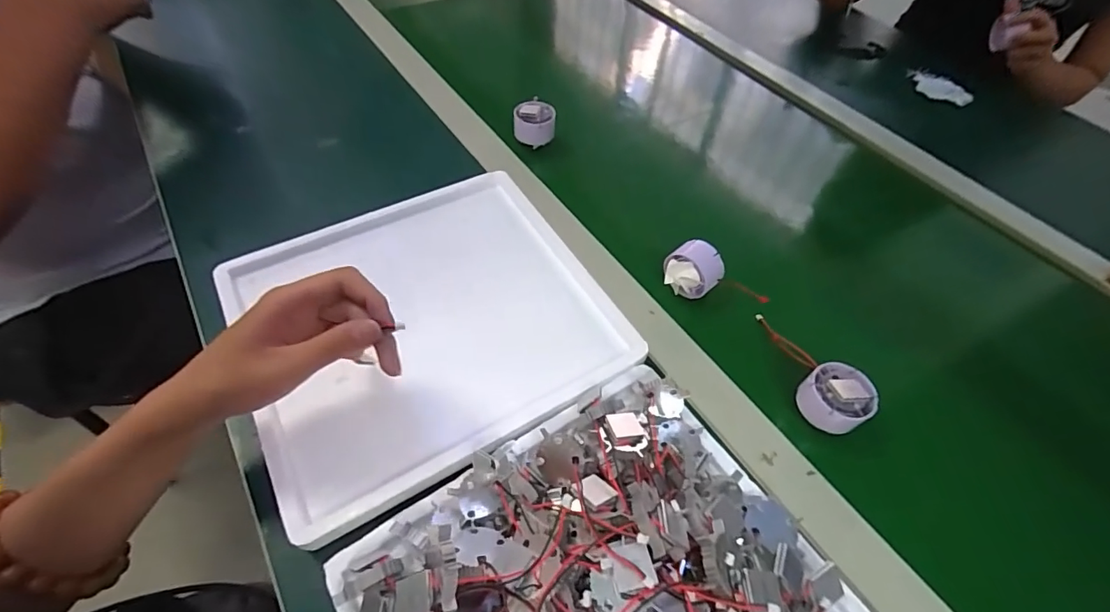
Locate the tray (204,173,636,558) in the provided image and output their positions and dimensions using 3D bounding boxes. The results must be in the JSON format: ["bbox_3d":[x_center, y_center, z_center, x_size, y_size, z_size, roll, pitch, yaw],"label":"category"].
[{"bbox_3d":[-0.105,0.011,0.406,0.279,0.031,0.256,-25,57,-21],"label":"tray"}]

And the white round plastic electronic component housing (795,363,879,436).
[{"bbox_3d":[0.213,0.067,0.366,0.045,0.037,0.046,2,53,-3],"label":"white round plastic electronic component housing"}]

